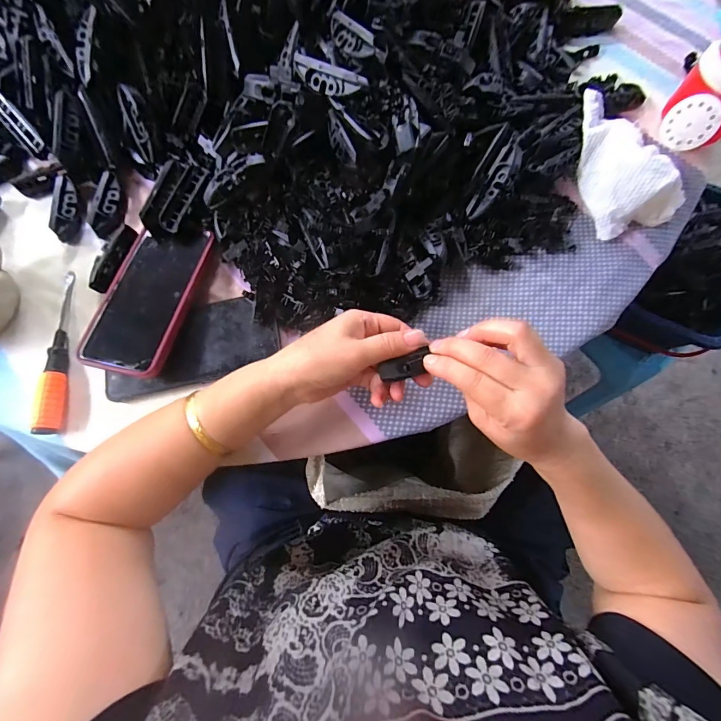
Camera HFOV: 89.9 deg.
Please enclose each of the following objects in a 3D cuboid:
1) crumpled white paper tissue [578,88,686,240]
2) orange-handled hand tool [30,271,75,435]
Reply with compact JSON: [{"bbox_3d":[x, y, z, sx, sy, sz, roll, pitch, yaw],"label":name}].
[{"bbox_3d":[0.251,-0.196,0.349,0.067,0.048,0.137,-17,78,-3],"label":"crumpled white paper tissue"},{"bbox_3d":[-0.295,-0.011,0.346,0.021,0.022,0.160,-7,78,-1],"label":"orange-handled hand tool"}]

